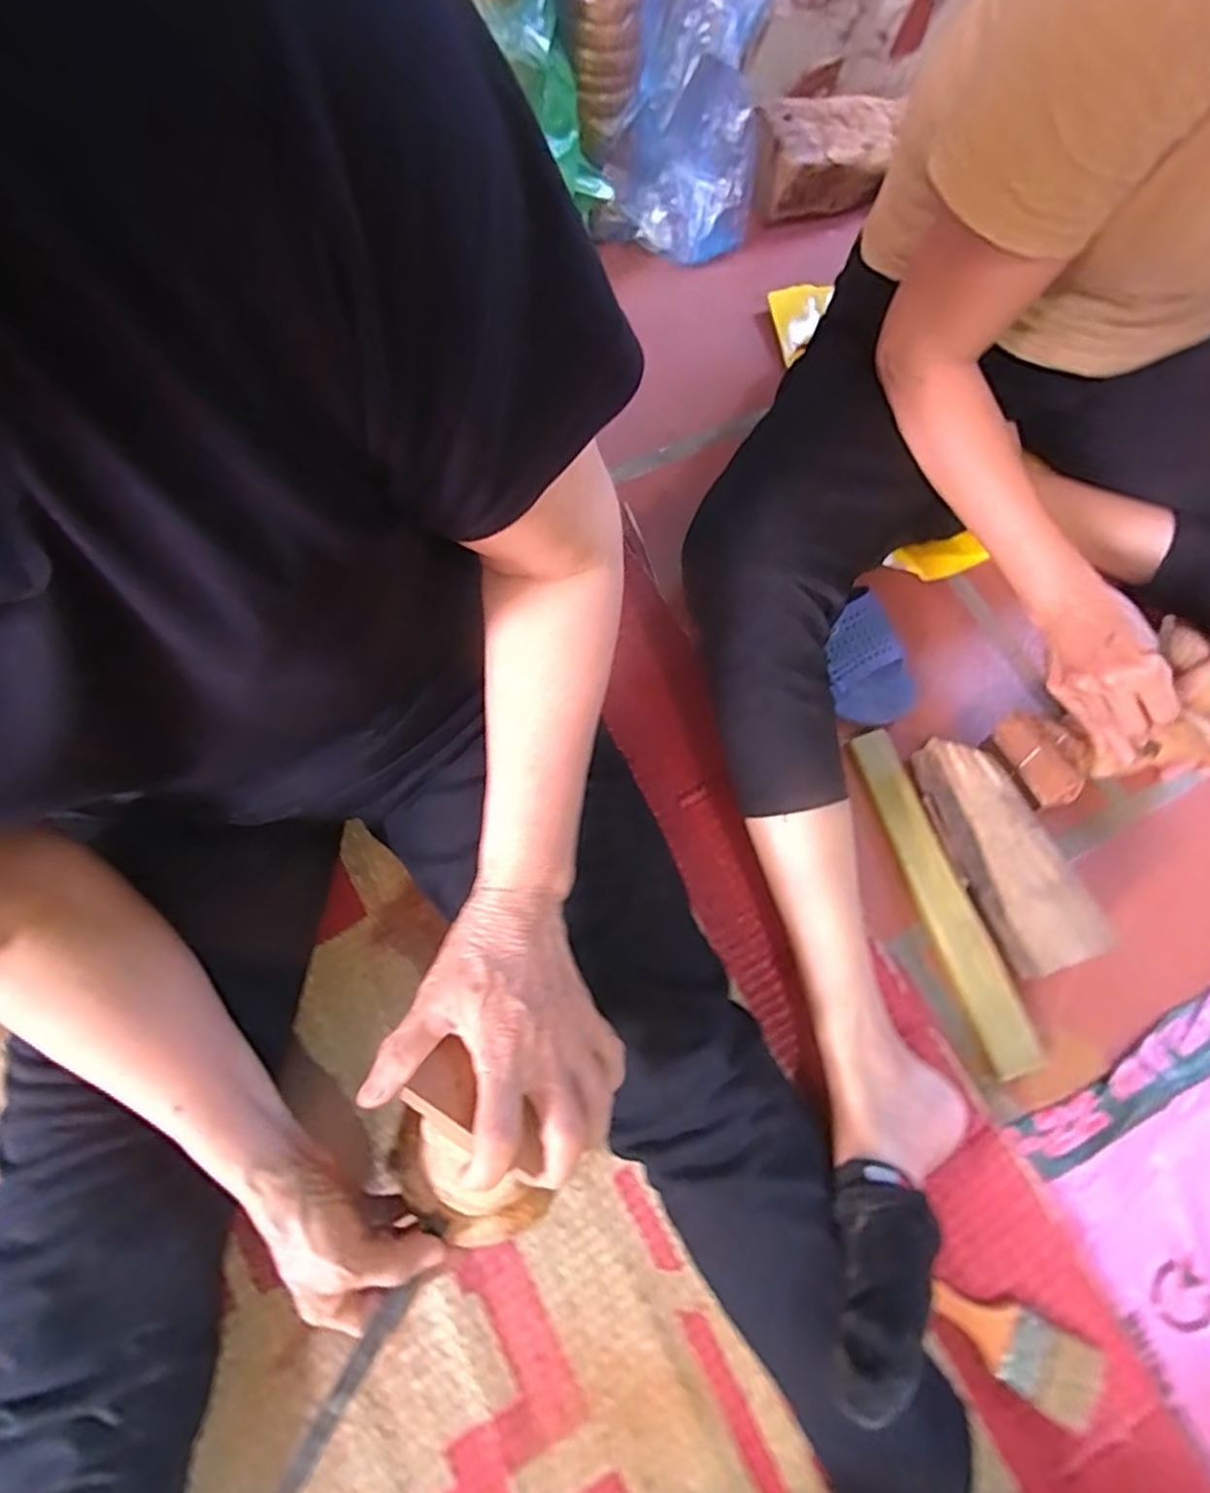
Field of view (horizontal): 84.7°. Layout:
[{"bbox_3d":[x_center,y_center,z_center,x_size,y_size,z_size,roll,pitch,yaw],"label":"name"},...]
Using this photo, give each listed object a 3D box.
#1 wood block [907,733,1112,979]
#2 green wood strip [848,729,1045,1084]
[{"bbox_3d":[0.318,0.083,0.542,0.055,0.061,0.194,-21,73,-8],"label":"wood block"},{"bbox_3d":[0.277,0.121,0.551,0.044,0.022,0.280,-17,73,-7],"label":"green wood strip"}]

